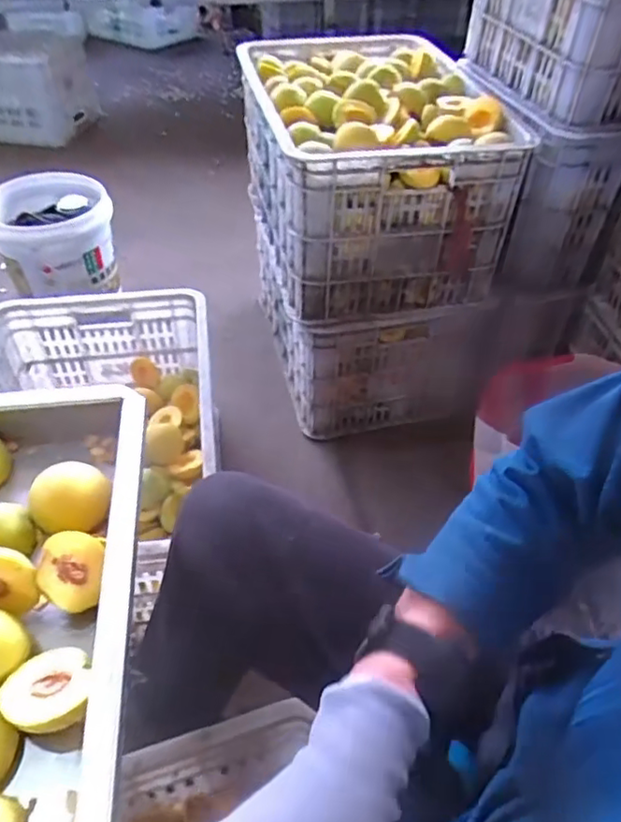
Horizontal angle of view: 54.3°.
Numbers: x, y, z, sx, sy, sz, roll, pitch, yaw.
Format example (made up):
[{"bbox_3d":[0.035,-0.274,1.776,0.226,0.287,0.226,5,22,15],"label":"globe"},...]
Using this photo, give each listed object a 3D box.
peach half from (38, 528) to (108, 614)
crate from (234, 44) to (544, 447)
[{"bbox_3d":[-0.200,0.131,0.494,0.049,0.030,0.062,30,48,-32],"label":"peach half"},{"bbox_3d":[0.088,-0.352,1.198,0.367,0.549,0.571,-8,46,-9],"label":"crate"}]

